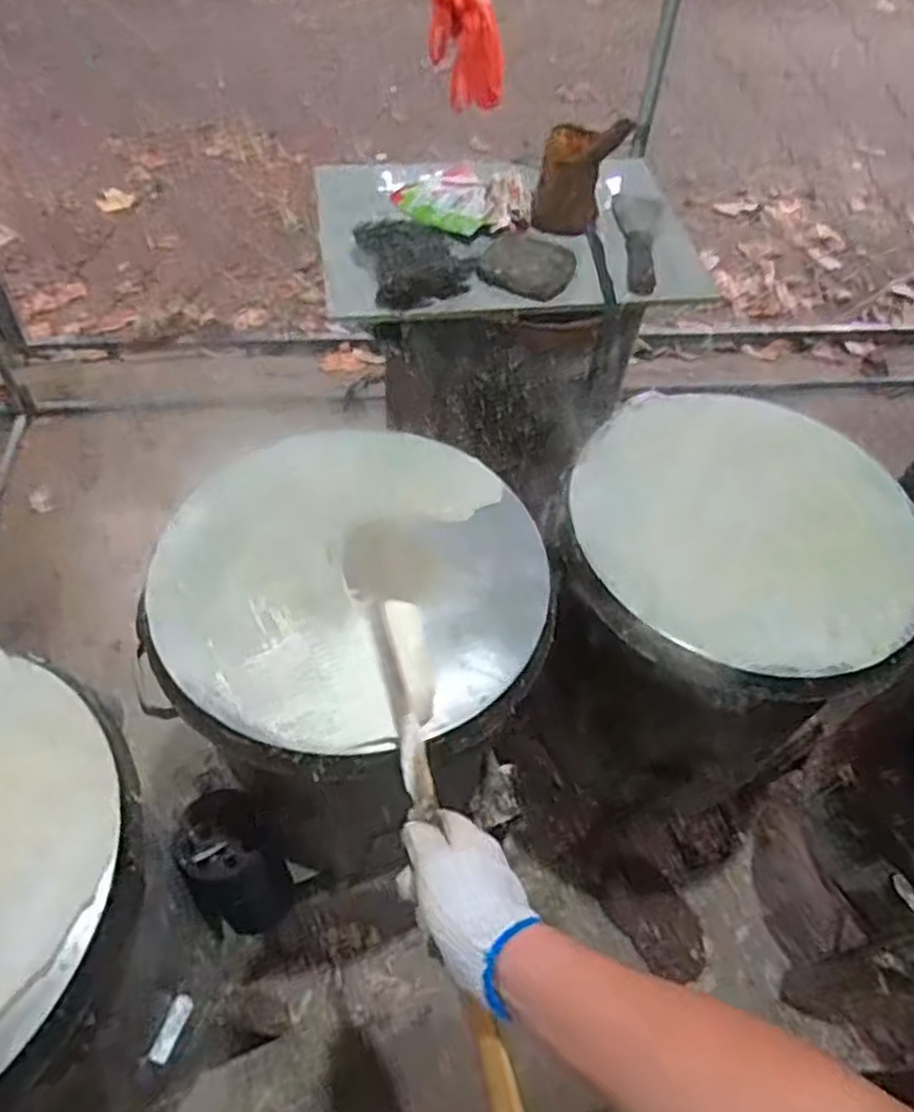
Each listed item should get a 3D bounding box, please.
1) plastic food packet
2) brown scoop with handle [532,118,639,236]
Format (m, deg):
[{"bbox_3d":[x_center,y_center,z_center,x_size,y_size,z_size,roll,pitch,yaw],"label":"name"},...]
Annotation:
[{"bbox_3d":[0.000,-0.483,1.002,0.173,0.034,0.149,-10,53,-12],"label":"plastic food packet"},{"bbox_3d":[0.158,-0.493,0.959,0.101,0.128,0.096,13,54,5],"label":"brown scoop with handle"}]

